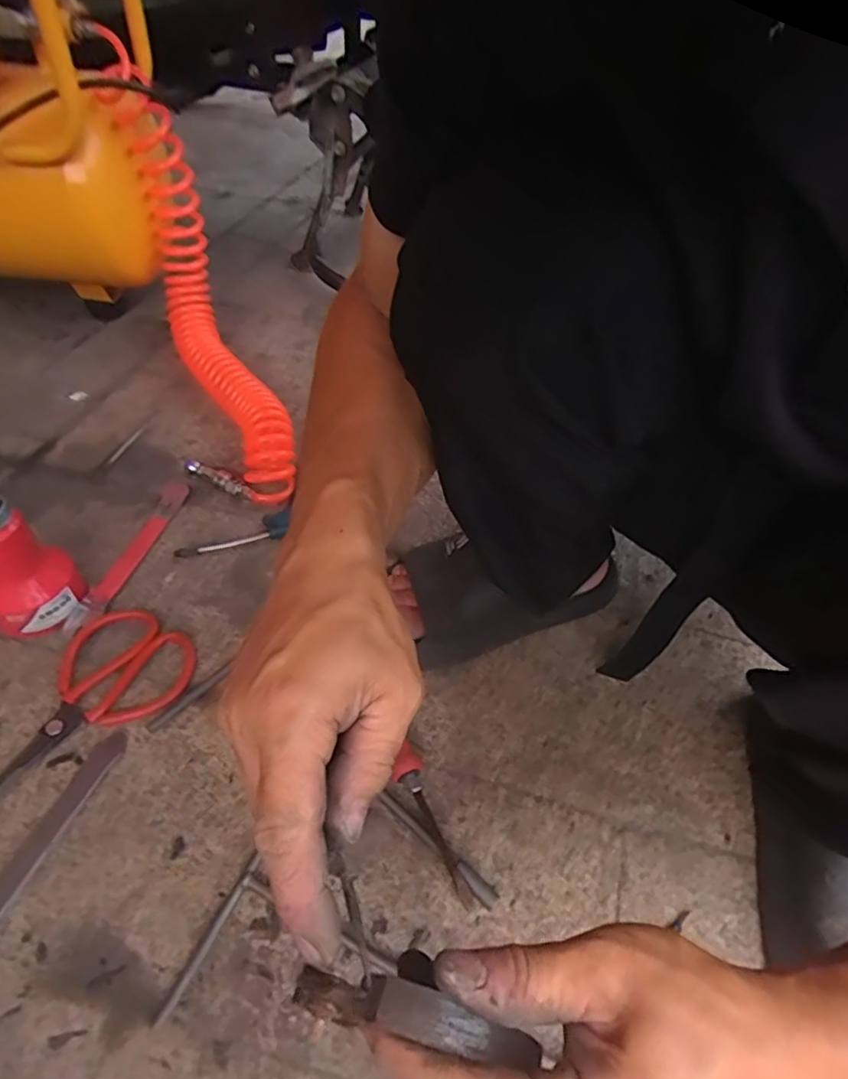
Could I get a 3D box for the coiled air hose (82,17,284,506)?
[{"bbox_3d":[-0.264,-0.290,0.733,0.072,0.225,0.546,-20,79,-19],"label":"coiled air hose"}]

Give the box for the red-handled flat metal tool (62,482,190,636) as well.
[{"bbox_3d":[-0.289,0.008,0.614,0.027,0.011,0.197,12,50,7],"label":"red-handled flat metal tool"}]

